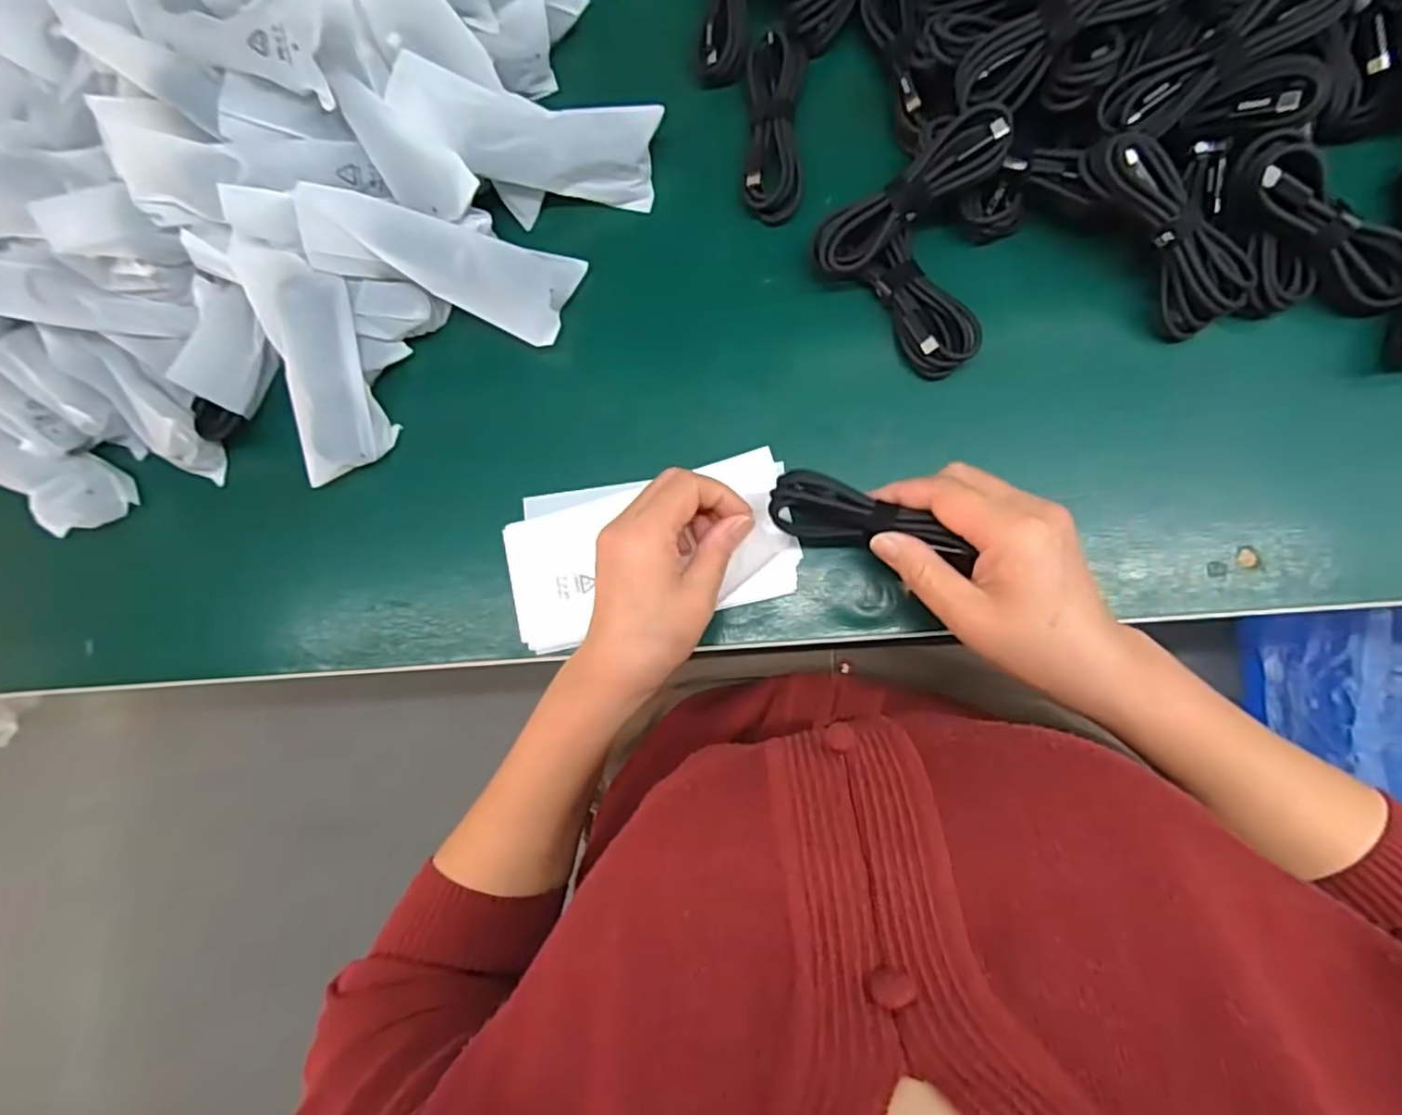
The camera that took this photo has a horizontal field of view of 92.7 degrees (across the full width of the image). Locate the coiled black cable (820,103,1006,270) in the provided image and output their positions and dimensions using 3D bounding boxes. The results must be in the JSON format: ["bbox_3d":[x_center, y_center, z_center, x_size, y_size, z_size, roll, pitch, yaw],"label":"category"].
[{"bbox_3d":[0.112,-0.195,0.360,0.107,0.022,0.030,-31,81,23],"label":"coiled black cable"}]

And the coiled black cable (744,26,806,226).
[{"bbox_3d":[0.045,-0.261,0.403,0.033,0.016,0.113,1,85,9],"label":"coiled black cable"}]

